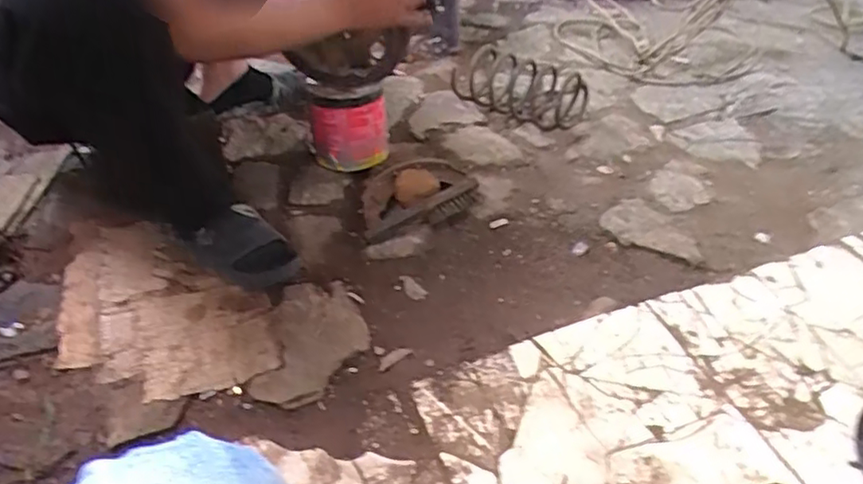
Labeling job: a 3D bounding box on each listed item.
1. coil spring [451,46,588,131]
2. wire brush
[{"bbox_3d":[0.205,-0.359,1.392,0.300,0.138,0.129,16,45,17],"label":"coil spring"},{"bbox_3d":[-0.009,-0.056,1.120,0.234,0.033,0.050,-21,46,-21],"label":"wire brush"}]

